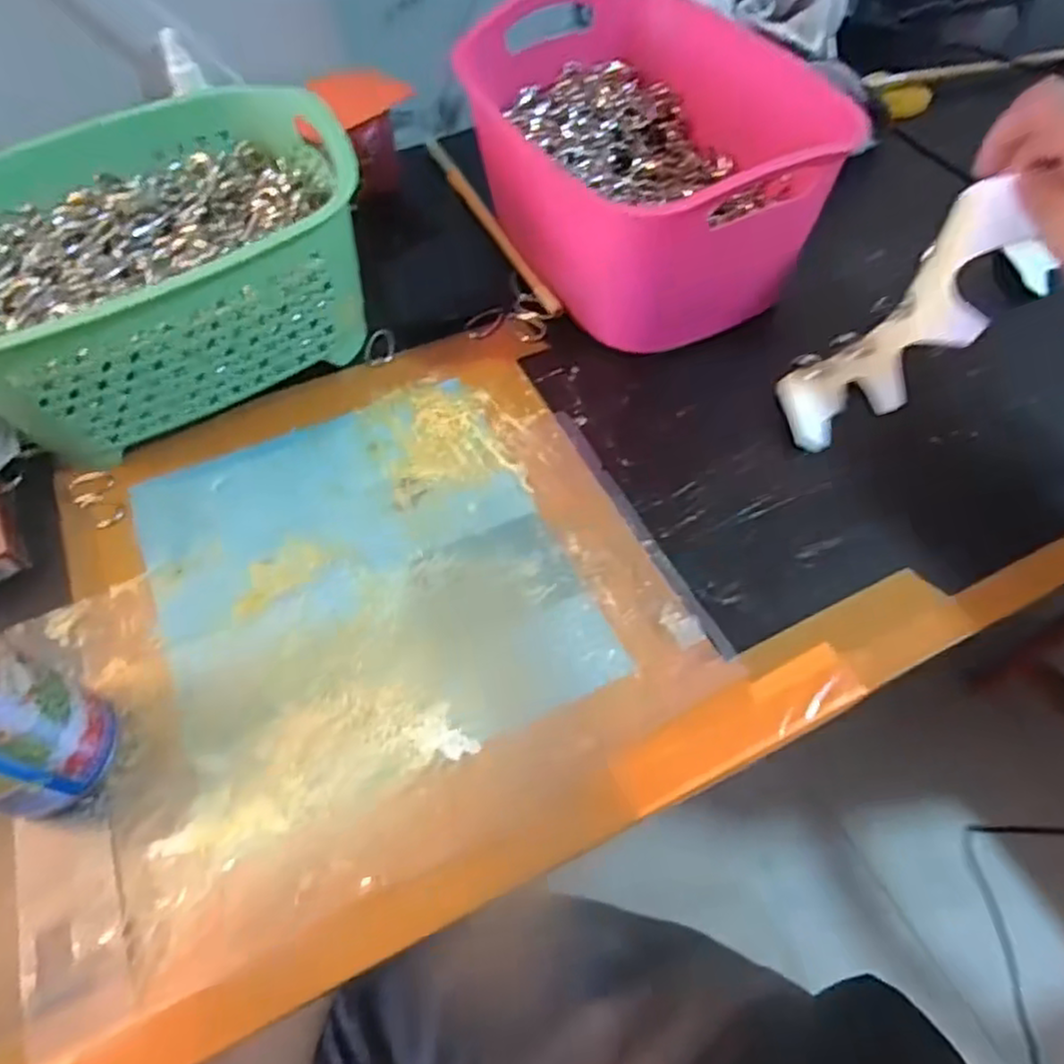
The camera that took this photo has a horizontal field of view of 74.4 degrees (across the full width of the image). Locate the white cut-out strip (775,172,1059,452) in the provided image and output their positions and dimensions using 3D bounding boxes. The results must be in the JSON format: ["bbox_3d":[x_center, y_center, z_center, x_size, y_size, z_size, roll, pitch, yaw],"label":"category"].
[{"bbox_3d":[0.232,-0.123,0.444,0.181,0.055,0.066,-43,63,6],"label":"white cut-out strip"}]

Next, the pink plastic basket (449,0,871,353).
[{"bbox_3d":[0.080,-0.270,0.506,0.186,0.122,0.262,-21,59,-11],"label":"pink plastic basket"}]

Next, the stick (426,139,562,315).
[{"bbox_3d":[-0.039,-0.261,0.574,0.013,0.010,0.265,-21,59,-11],"label":"stick"}]

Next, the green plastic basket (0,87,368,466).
[{"bbox_3d":[-0.250,-0.172,0.461,0.264,0.118,0.202,-32,62,-17],"label":"green plastic basket"}]

